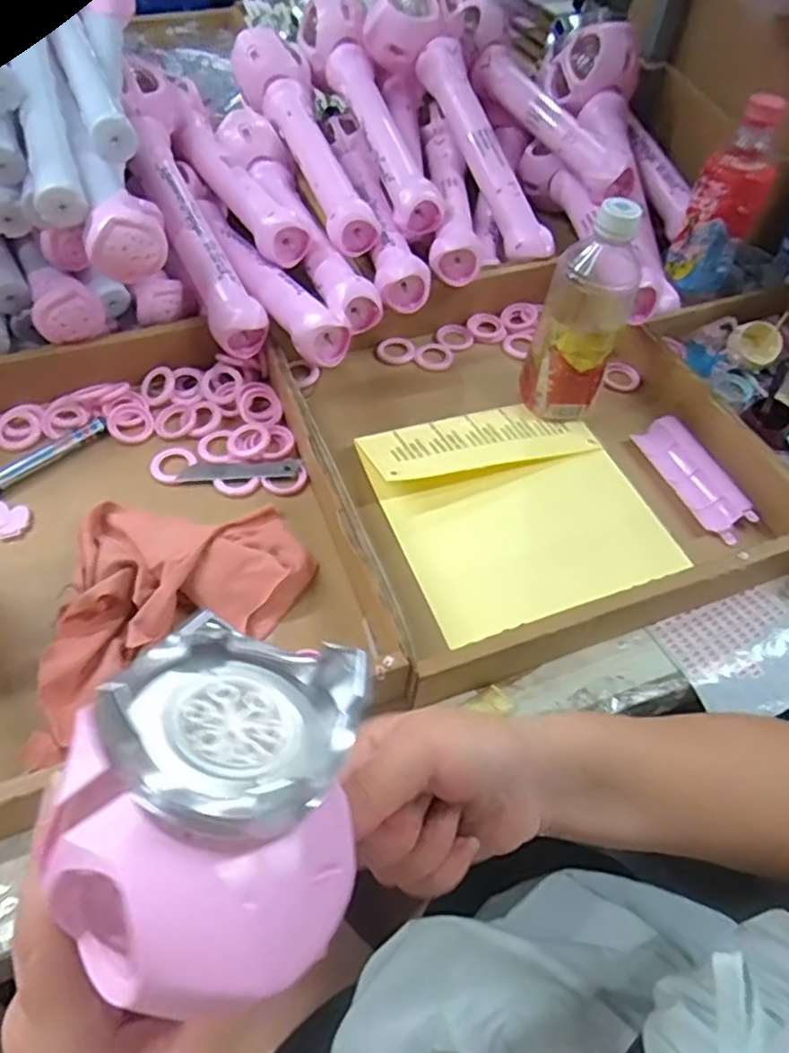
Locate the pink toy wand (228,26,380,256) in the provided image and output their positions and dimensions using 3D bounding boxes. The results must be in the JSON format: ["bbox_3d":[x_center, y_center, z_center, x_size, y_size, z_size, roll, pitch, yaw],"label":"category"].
[{"bbox_3d":[-0.089,-0.395,0.677,0.076,0.061,0.312,-17,58,-15],"label":"pink toy wand"}]

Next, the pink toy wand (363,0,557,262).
[{"bbox_3d":[0.072,-0.414,0.697,0.065,0.059,0.318,-29,88,-21],"label":"pink toy wand"}]

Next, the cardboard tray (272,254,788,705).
[{"bbox_3d":[0.109,-0.080,0.570,0.348,0.055,0.370,-17,60,-14],"label":"cardboard tray"}]

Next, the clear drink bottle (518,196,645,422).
[{"bbox_3d":[0.155,-0.171,0.557,0.069,0.183,0.056,16,57,6],"label":"clear drink bottle"}]

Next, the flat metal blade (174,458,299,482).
[{"bbox_3d":[-0.128,-0.047,0.556,0.098,0.004,0.020,-6,58,-8],"label":"flat metal blade"}]

